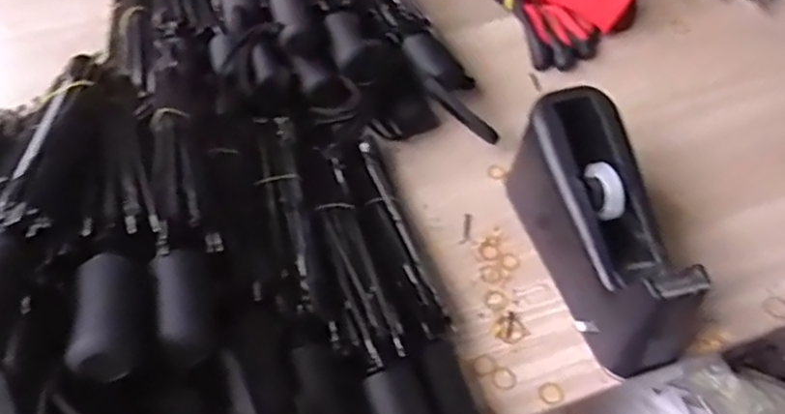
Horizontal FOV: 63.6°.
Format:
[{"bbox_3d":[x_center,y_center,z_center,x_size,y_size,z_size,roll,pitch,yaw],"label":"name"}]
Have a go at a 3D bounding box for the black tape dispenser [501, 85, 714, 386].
[{"bbox_3d":[0.158,0.015,0.478,0.074,0.106,0.201,-14,57,-7],"label":"black tape dispenser"}]

